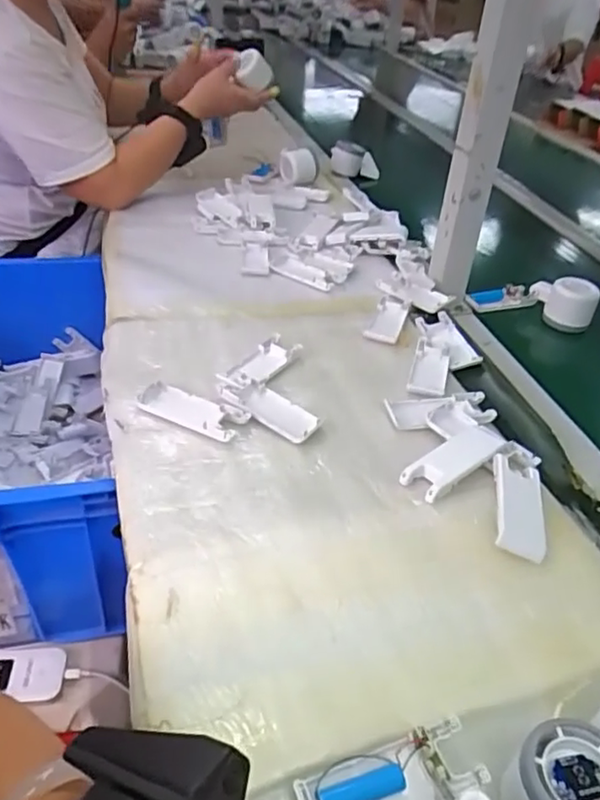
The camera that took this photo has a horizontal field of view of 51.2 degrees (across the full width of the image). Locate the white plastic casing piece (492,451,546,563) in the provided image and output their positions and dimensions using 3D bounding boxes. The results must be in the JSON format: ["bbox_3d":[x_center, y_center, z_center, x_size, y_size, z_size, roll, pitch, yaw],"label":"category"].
[{"bbox_3d":[0.181,0.085,0.520,0.041,0.021,0.119,11,38,8],"label":"white plastic casing piece"}]

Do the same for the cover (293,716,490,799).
[{"bbox_3d":[0.051,0.210,0.345,0.102,0.017,0.039,-11,40,-19],"label":"cover"}]

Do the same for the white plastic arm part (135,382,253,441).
[{"bbox_3d":[-0.103,0.010,0.593,0.102,0.008,0.039,18,39,16],"label":"white plastic arm part"}]

